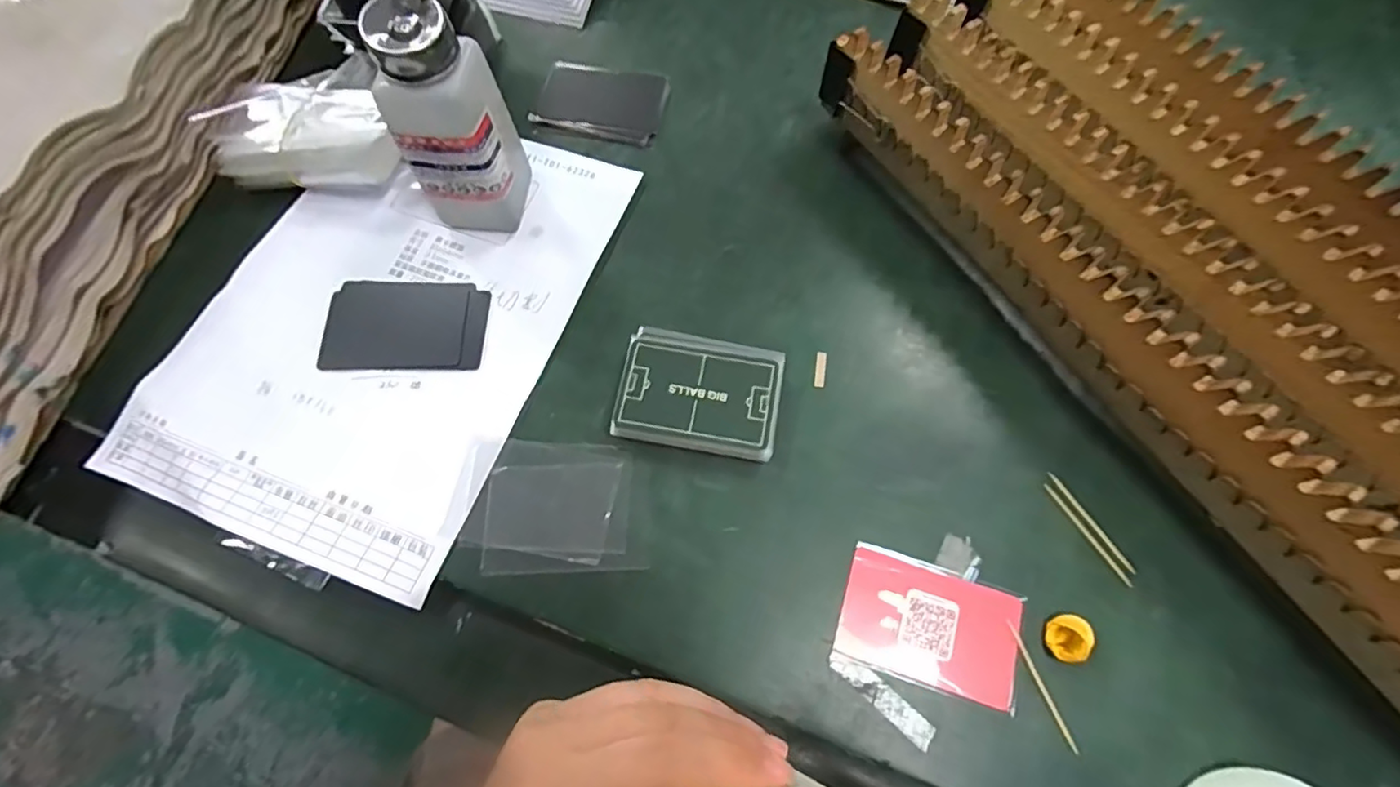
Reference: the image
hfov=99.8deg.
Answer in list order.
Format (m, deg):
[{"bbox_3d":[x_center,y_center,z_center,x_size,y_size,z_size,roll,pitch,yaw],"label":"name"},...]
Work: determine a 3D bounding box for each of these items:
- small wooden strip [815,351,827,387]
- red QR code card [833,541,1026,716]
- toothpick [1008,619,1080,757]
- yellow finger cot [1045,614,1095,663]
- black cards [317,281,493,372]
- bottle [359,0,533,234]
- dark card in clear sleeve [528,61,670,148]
[{"bbox_3d":[0.071,-0.014,0.347,0.006,0.004,0.022,9,69,4],"label":"small wooden strip"},{"bbox_3d":[0.116,0.116,0.295,0.086,0.004,0.056,17,70,8],"label":"red QR code card"},{"bbox_3d":[0.165,0.141,0.284,0.004,0.004,0.061,-18,69,-6],"label":"toothpick"},{"bbox_3d":[0.179,0.119,0.286,0.016,0.015,0.021,-2,68,0],"label":"yellow finger cot"},{"bbox_3d":[-0.180,-0.043,0.360,0.097,0.004,0.061,0,68,1],"label":"black cards"},{"bbox_3d":[-0.140,-0.159,0.332,0.054,0.139,0.068,-7,68,-2],"label":"bottle"},{"bbox_3d":[-0.072,-0.210,0.423,0.091,0.010,0.060,9,69,4],"label":"dark card in clear sleeve"}]

